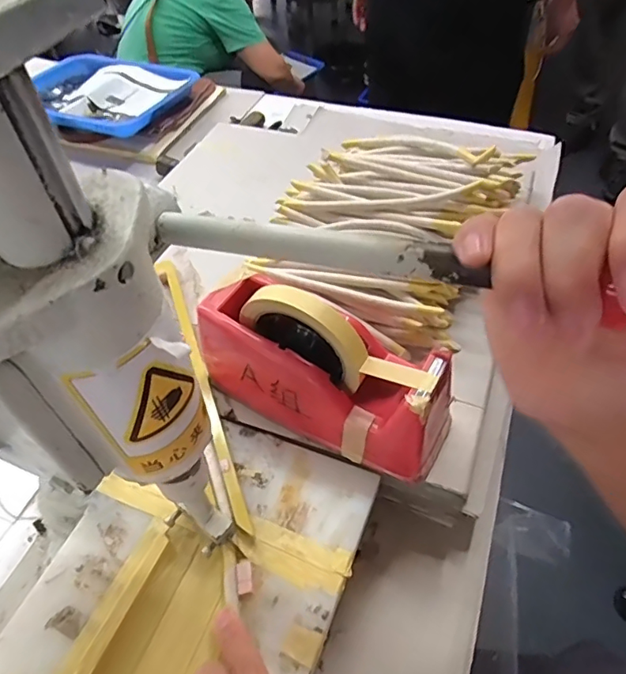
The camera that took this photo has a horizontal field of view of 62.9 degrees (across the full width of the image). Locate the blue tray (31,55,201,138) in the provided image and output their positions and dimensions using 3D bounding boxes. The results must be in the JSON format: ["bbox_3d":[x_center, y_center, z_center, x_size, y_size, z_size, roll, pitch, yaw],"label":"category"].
[{"bbox_3d":[-0.344,-0.401,0.845,0.281,0.037,0.229,9,50,9],"label":"blue tray"}]

